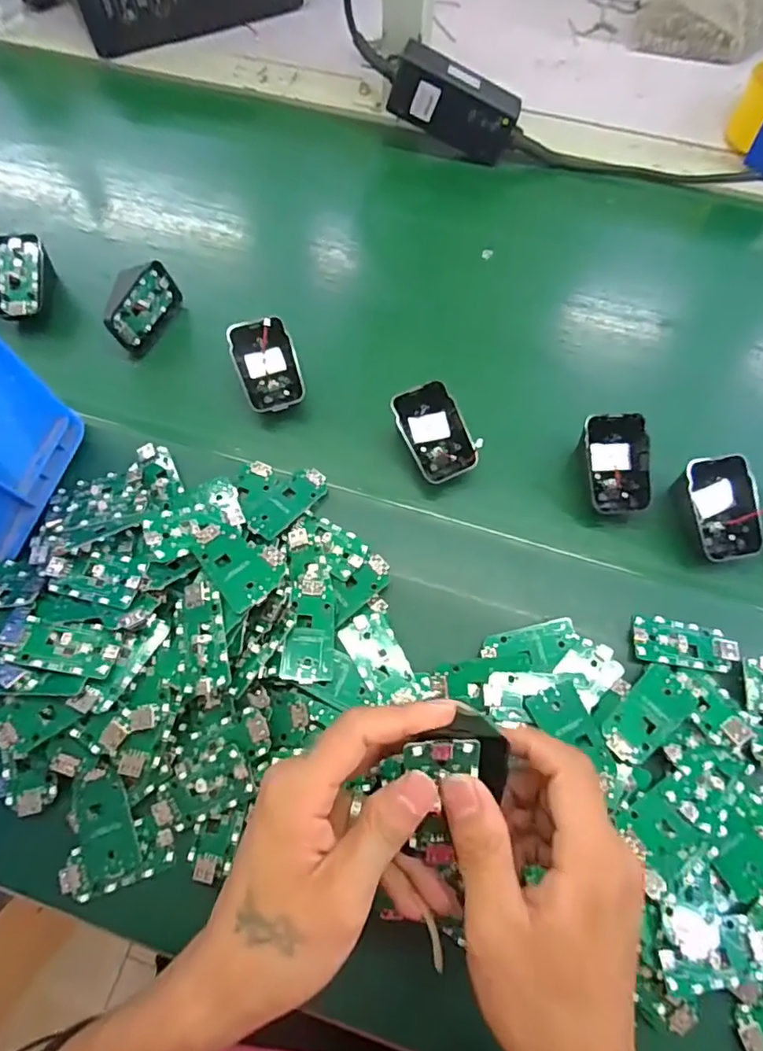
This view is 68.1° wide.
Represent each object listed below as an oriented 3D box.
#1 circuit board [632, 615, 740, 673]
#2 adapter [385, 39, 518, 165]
[{"bbox_3d":[0.194,0.077,0.364,0.062,0.012,0.031,9,68,4],"label":"circuit board"},{"bbox_3d":[0.065,-0.379,0.510,0.112,0.050,0.025,21,68,-13],"label":"adapter"}]

